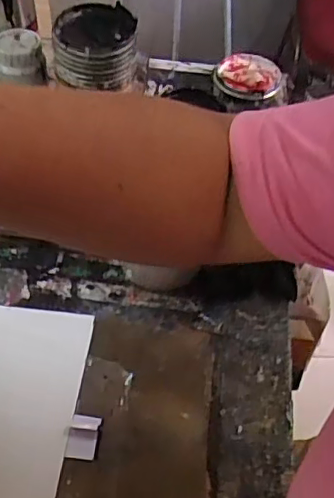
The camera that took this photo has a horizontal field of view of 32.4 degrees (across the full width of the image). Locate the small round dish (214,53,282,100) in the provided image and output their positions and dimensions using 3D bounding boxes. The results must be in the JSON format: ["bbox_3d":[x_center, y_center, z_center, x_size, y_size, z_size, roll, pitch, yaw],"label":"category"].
[{"bbox_3d":[0.126,-0.268,0.888,0.097,0.033,0.074,13,48,7],"label":"small round dish"}]

